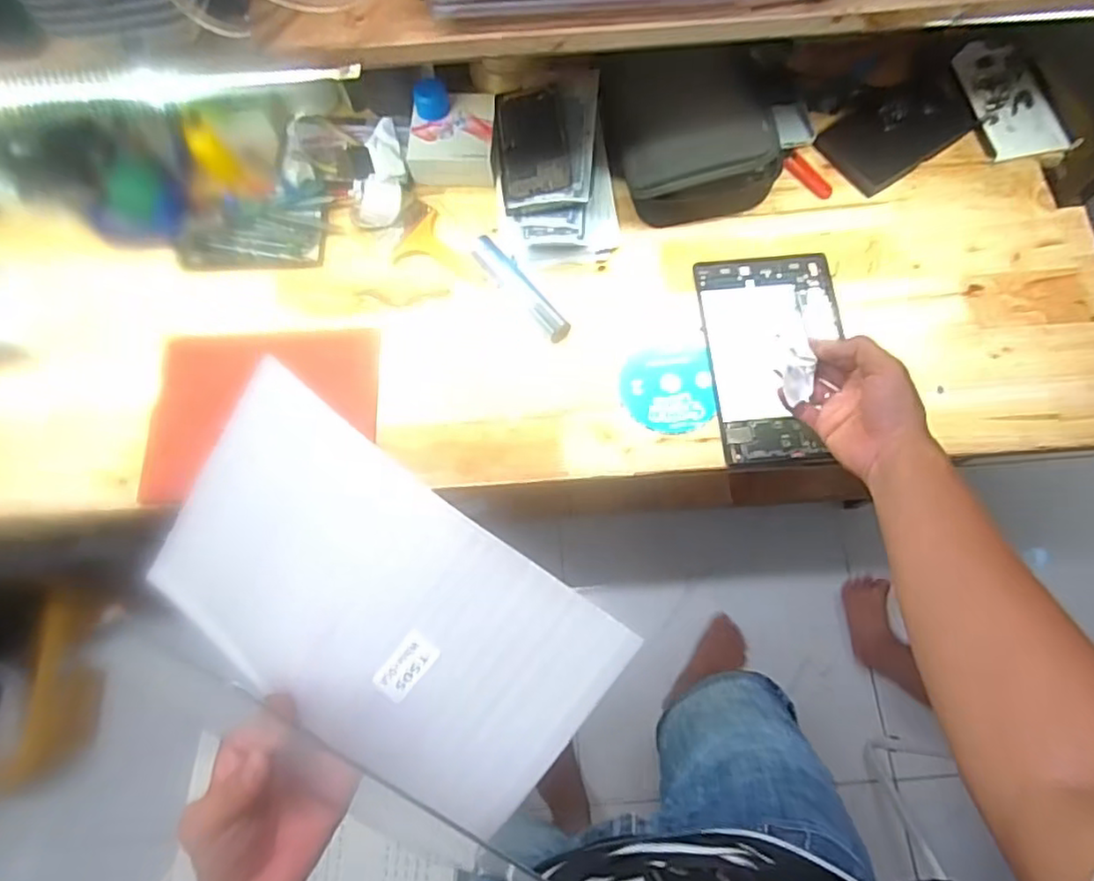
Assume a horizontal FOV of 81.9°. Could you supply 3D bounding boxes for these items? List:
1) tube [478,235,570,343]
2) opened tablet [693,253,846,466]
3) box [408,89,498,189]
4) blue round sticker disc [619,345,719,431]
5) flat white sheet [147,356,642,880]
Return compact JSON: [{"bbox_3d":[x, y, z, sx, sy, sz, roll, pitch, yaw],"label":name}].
[{"bbox_3d":[-0.028,-0.180,0.725,0.029,0.026,0.162,-35,76,-8],"label":"tube"},{"bbox_3d":[0.254,-0.095,0.695,0.149,0.011,0.239,-5,74,0],"label":"opened tablet"},{"bbox_3d":[-0.116,-0.370,0.773,0.104,0.050,0.096,1,74,2],"label":"box"},{"bbox_3d":[0.136,-0.058,0.707,0.102,0.008,0.100,-1,74,2],"label":"blue round sticker disc"},{"bbox_3d":[-0.095,0.096,0.357,0.258,0.022,0.162,33,98,3],"label":"flat white sheet"}]

